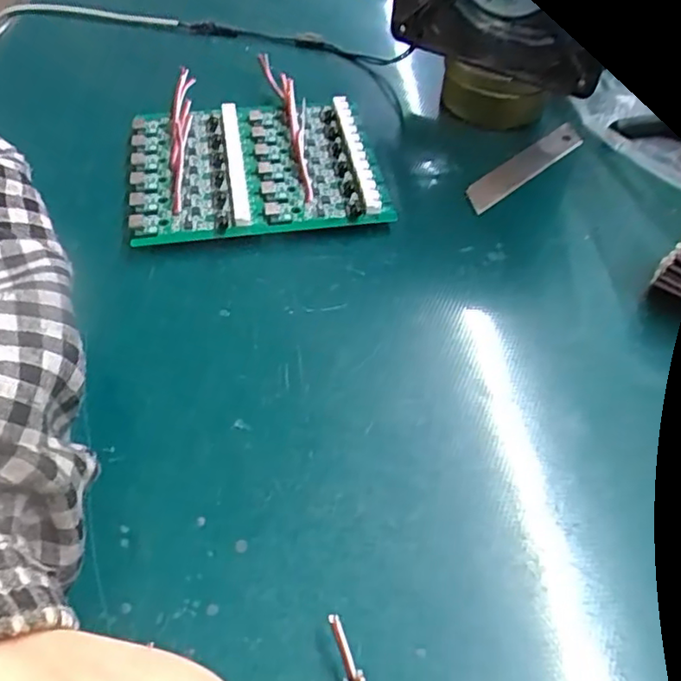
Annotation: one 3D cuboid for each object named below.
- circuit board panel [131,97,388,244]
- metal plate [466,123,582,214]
[{"bbox_3d":[-0.044,-0.089,0.315,0.122,0.025,0.091,-6,52,-7],"label":"circuit board panel"},{"bbox_3d":[0.099,-0.094,0.332,0.089,0.004,0.015,-36,76,-26],"label":"metal plate"}]

